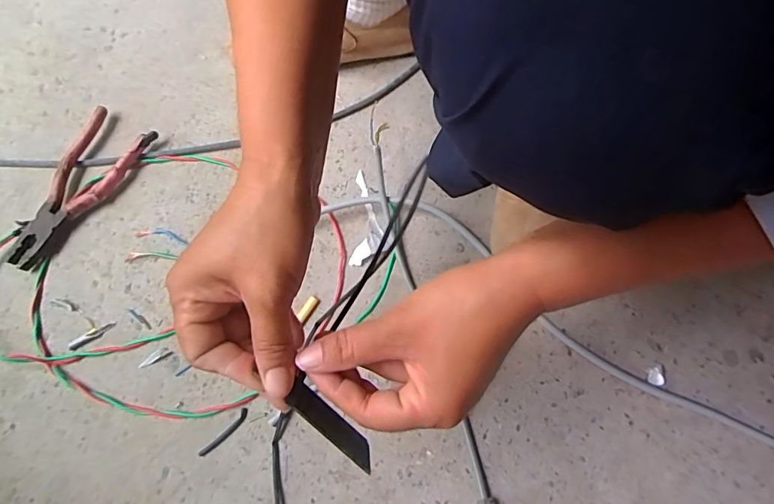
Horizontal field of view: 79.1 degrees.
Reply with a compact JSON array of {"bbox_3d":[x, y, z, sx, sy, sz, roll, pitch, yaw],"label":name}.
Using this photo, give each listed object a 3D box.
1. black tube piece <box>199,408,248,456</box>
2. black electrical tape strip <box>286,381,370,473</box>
[{"bbox_3d":[-0.148,0.166,0.427,0.010,0.004,0.054,42,78,15],"label":"black tube piece"},{"bbox_3d":[-0.033,0.103,0.279,0.014,0.011,0.069,-45,107,-12],"label":"black electrical tape strip"}]

